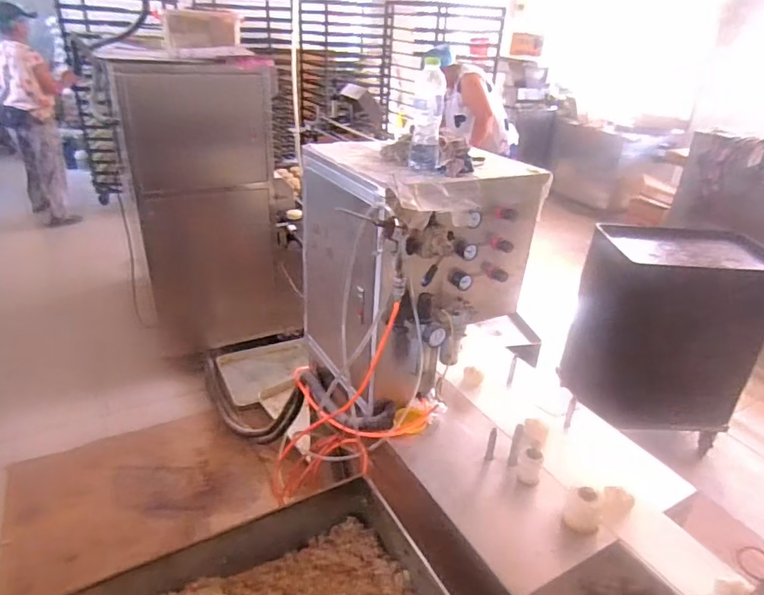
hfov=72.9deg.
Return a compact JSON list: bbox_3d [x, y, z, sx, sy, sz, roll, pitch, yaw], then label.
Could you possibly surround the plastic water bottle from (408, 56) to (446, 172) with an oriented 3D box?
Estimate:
[{"bbox_3d":[0.096,-0.389,1.111,0.064,0.220,0.074,3,25,0],"label":"plastic water bottle"}]

